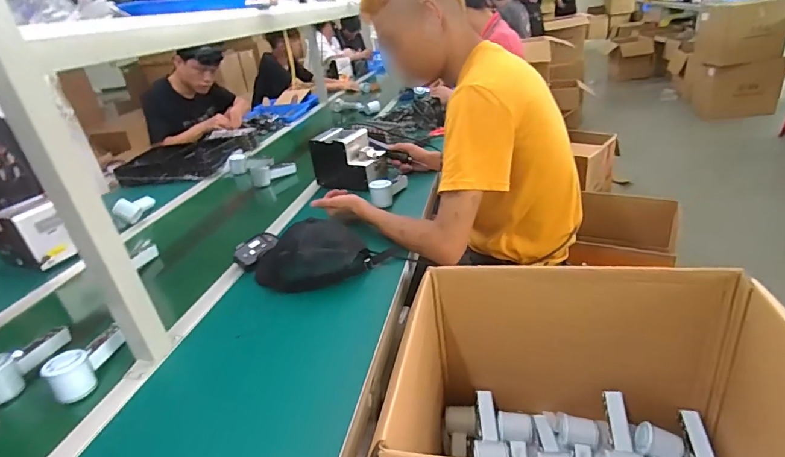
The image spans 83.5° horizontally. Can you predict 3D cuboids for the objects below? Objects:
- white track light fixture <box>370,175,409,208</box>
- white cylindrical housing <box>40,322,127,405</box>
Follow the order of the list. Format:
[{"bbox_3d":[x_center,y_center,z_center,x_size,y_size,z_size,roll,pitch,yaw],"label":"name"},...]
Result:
[{"bbox_3d":[-0.008,-0.117,1.185,0.058,0.060,0.141,4,29,23],"label":"white track light fixture"},{"bbox_3d":[-0.487,0.205,0.701,0.046,0.063,0.127,-7,27,3],"label":"white cylindrical housing"}]

